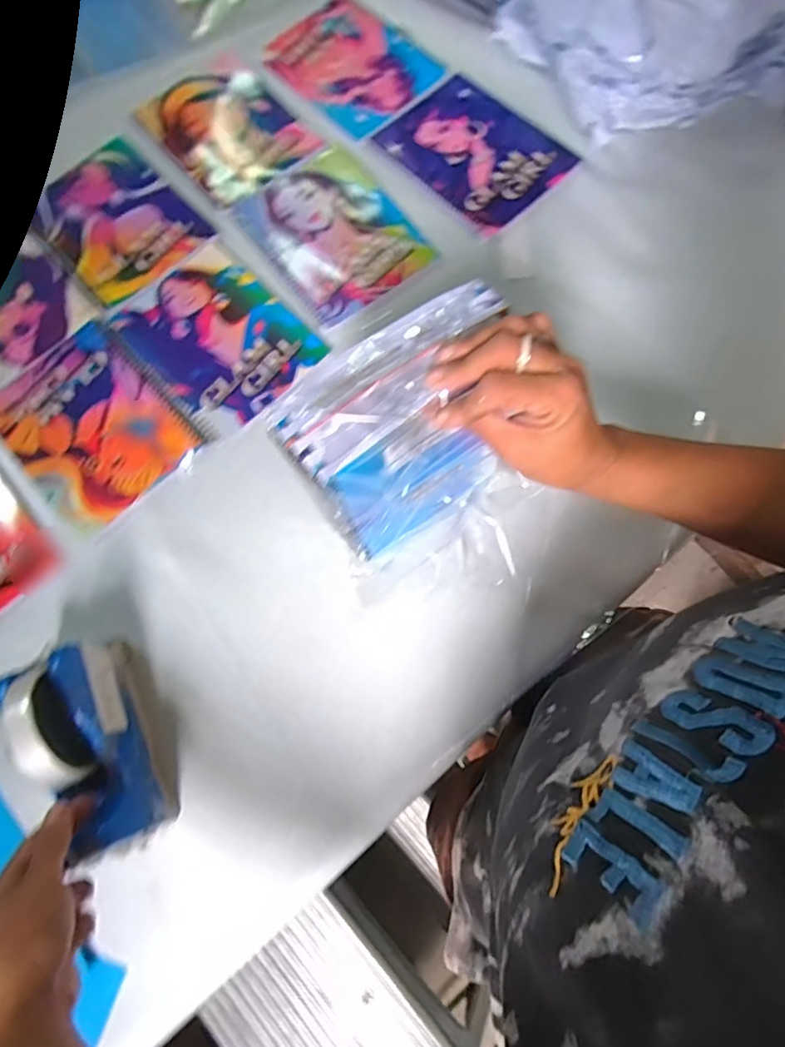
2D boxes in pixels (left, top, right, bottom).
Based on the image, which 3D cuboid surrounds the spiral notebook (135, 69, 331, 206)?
[{"bbox_3d":[-0.191,-0.457,0.617,0.139,0.016,0.192,-40,78,-8],"label":"spiral notebook"}]

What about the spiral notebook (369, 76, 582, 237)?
[{"bbox_3d":[0.089,-0.412,0.587,0.143,0.009,0.194,-44,78,-9],"label":"spiral notebook"}]

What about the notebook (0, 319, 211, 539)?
[{"bbox_3d":[-0.299,-0.100,0.523,0.150,0.004,0.190,-43,78,-9],"label":"notebook"}]

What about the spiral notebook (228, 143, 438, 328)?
[{"bbox_3d":[-0.067,-0.317,0.571,0.151,0.007,0.197,-37,77,-7],"label":"spiral notebook"}]

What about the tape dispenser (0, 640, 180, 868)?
[{"bbox_3d":[-0.227,0.170,0.400,0.064,0.102,0.150,-30,76,-6],"label":"tape dispenser"}]

